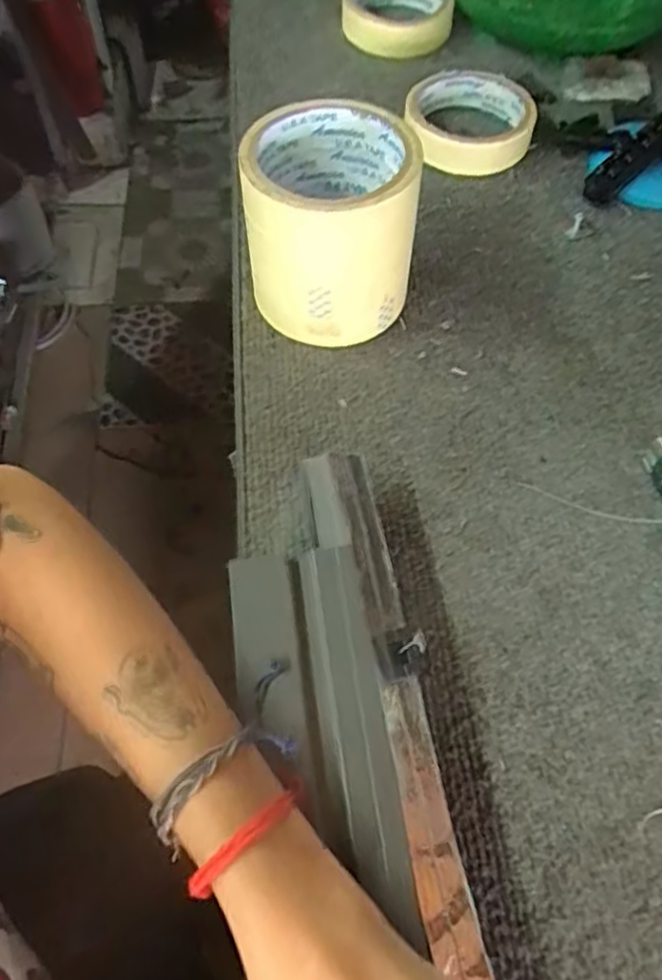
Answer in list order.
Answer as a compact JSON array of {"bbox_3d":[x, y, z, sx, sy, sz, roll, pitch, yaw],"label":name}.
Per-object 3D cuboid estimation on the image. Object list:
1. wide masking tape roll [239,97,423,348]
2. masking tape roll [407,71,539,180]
[{"bbox_3d":[-0.001,-0.144,0.385,0.088,0.098,0.086,0,60,1],"label":"wide masking tape roll"},{"bbox_3d":[0.101,-0.268,0.499,0.088,0.028,0.102,-2,60,0],"label":"masking tape roll"}]

